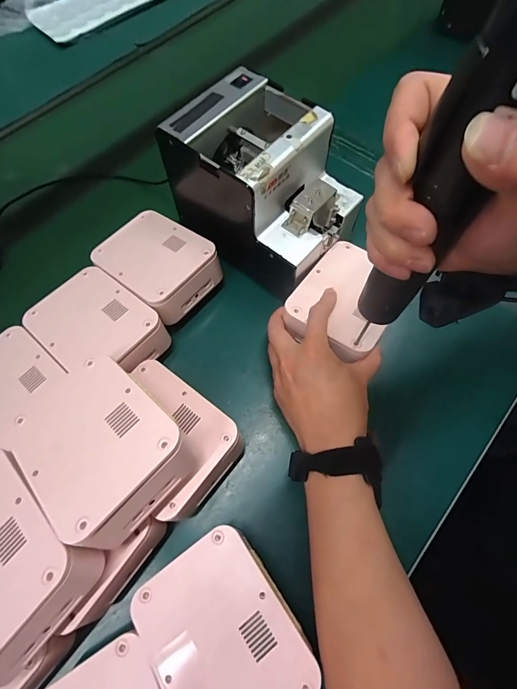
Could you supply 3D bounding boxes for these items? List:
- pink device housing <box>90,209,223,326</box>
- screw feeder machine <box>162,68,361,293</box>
[{"bbox_3d":[-0.118,-0.097,0.404,0.135,0.039,0.097,37,72,18],"label":"pink device housing"},{"bbox_3d":[0.009,-0.174,0.383,0.176,0.138,0.125,34,71,17],"label":"screw feeder machine"}]

